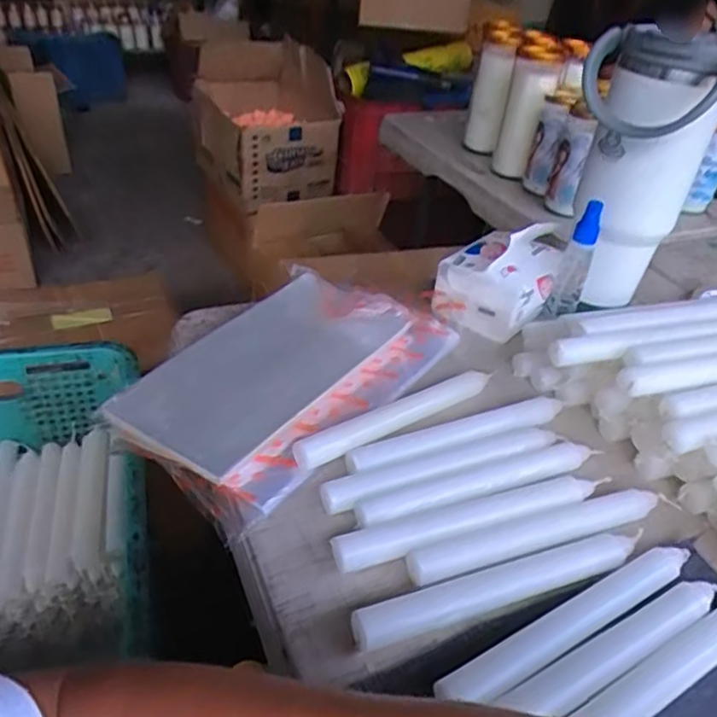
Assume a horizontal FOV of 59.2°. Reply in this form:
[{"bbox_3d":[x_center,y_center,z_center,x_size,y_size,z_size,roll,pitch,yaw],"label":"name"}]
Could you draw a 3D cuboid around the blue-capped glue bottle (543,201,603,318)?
[{"bbox_3d":[0.215,-0.096,0.625,0.030,0.120,0.022,19,36,16],"label":"blue-capped glue bottle"}]

